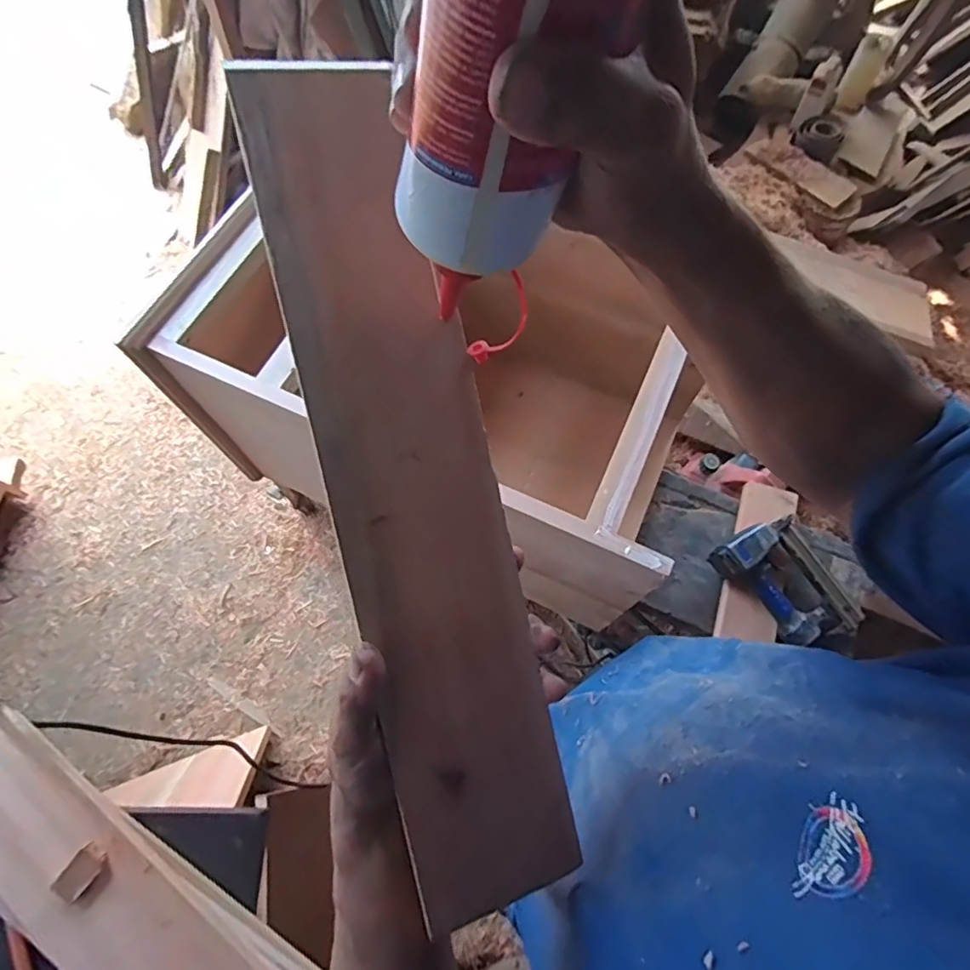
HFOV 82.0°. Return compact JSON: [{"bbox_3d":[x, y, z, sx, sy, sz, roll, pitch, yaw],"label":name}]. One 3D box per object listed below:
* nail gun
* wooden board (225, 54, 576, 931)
[{"bbox_3d":[0.509,0.162,0.933,0.145,0.087,0.229,-41,71,-14],"label":"nail gun"},{"bbox_3d":[-0.035,-0.002,0.295,0.089,0.014,0.438,-13,91,-23],"label":"wooden board"}]

